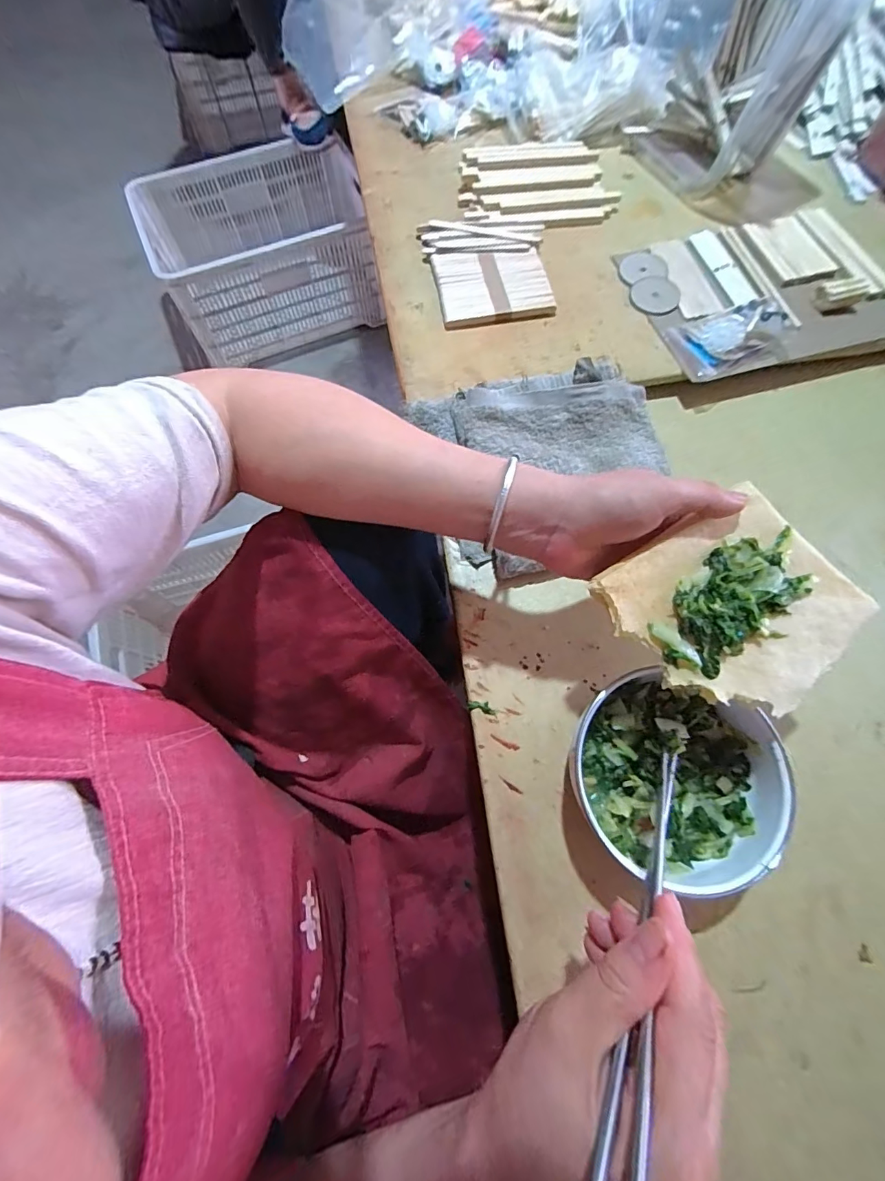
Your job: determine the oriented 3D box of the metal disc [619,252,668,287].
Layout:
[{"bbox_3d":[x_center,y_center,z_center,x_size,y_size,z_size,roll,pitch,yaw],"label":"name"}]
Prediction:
[{"bbox_3d":[0.231,-0.375,0.527,0.054,0.004,0.048,-8,67,1],"label":"metal disc"}]

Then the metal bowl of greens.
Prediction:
[{"bbox_3d":[0.165,0.133,0.332,0.128,0.063,0.132,0,71,0],"label":"metal bowl of greens"}]

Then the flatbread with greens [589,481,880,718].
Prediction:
[{"bbox_3d":[0.187,0.005,0.286,0.137,0.014,0.123,-38,76,-11],"label":"flatbread with greens"}]

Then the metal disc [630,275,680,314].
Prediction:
[{"bbox_3d":[0.237,-0.330,0.506,0.051,0.004,0.051,0,71,0],"label":"metal disc"}]

